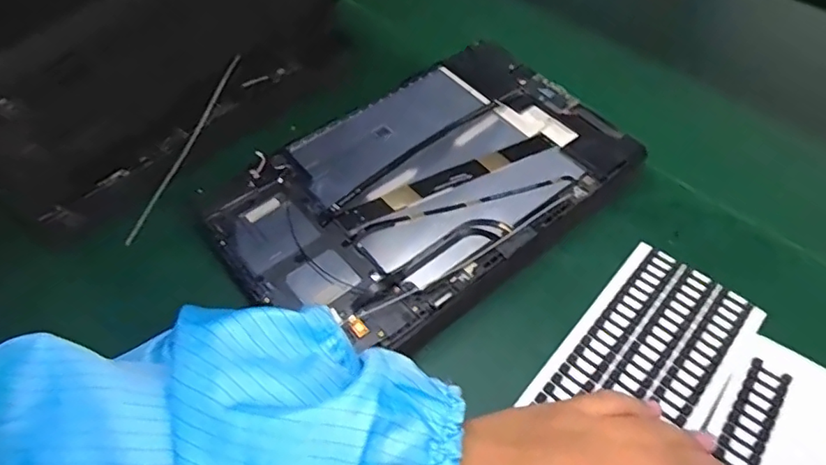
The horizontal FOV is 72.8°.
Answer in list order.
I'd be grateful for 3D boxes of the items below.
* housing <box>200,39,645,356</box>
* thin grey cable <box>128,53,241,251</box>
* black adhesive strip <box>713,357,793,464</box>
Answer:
[{"bbox_3d":[0.009,-0.031,0.337,0.235,0.013,0.151,-34,61,-23],"label":"housing"},{"bbox_3d":[-0.143,-0.052,0.353,0.005,0.009,0.136,25,81,16],"label":"thin grey cable"},{"bbox_3d":[0.143,0.115,0.256,0.019,0.004,0.135,32,60,21],"label":"black adhesive strip"}]

